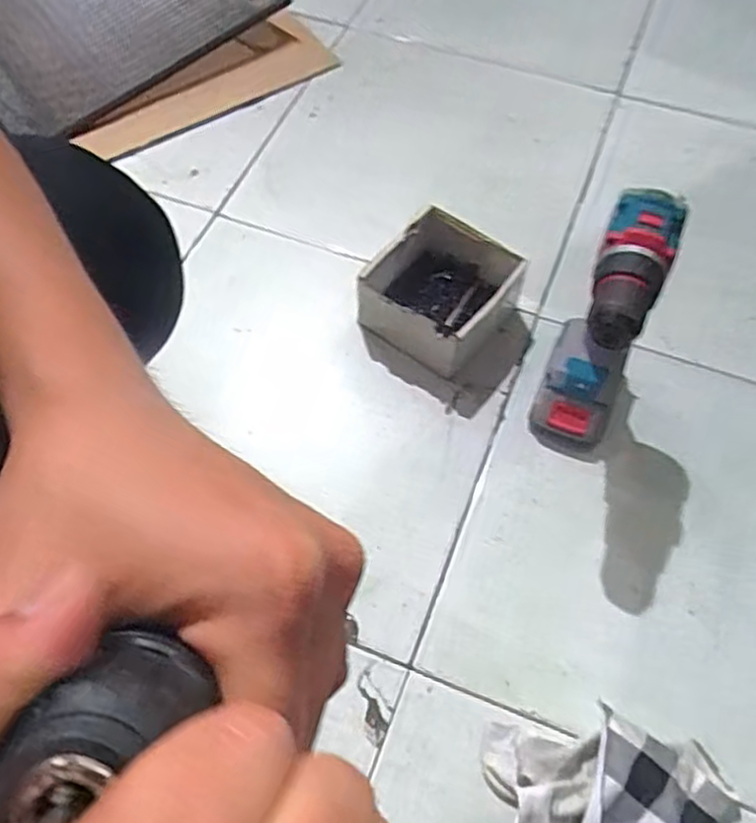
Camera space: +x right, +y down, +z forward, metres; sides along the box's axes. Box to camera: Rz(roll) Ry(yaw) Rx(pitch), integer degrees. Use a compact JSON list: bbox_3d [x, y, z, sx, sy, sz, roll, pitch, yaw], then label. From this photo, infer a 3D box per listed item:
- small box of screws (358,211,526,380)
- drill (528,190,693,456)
[{"bbox_3d":[0.068,-0.126,0.767,0.131,0.073,0.139,34,66,20],"label":"small box of screws"},{"bbox_3d":[0.193,-0.062,0.640,0.071,0.234,0.139,18,62,12],"label":"drill"}]

